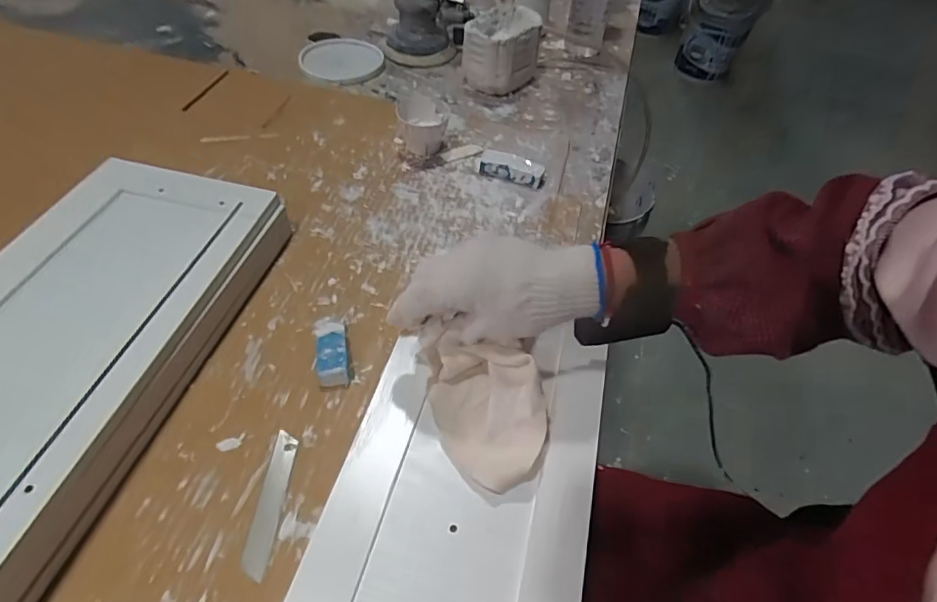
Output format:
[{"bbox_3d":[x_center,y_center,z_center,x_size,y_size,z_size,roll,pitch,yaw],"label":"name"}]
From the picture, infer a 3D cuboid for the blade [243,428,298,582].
[{"bbox_3d":[-0.139,0.140,0.358,0.018,0.004,0.098,3,51,-2],"label":"blade"}]

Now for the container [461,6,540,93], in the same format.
[{"bbox_3d":[0.047,-0.363,0.735,0.107,0.083,0.111,6,51,0],"label":"container"}]

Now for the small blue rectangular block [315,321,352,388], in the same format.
[{"bbox_3d":[-0.116,0.040,0.431,0.026,0.016,0.067,-9,52,-12],"label":"small blue rectangular block"}]

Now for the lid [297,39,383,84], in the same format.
[{"bbox_3d":[-0.188,-0.368,0.764,0.127,0.011,0.127,2,51,-3],"label":"lid"}]

